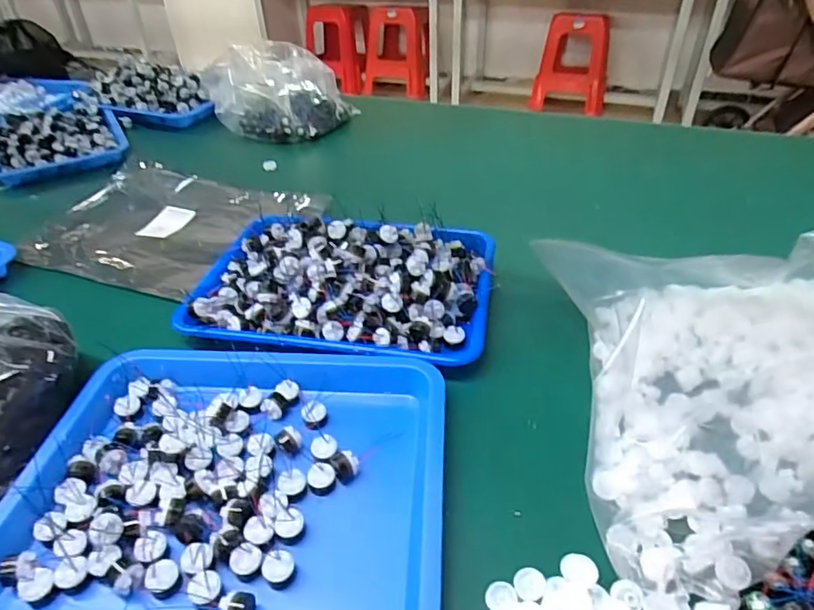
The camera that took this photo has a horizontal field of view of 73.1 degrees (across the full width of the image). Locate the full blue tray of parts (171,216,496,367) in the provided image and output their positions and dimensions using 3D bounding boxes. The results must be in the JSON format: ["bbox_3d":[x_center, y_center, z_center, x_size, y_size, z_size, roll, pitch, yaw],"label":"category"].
[{"bbox_3d":[-0.071,-0.037,0.626,0.330,0.068,0.237,6,39,9],"label":"full blue tray of parts"}]

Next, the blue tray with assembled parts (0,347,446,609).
[{"bbox_3d":[-0.136,0.135,0.432,0.322,0.061,0.251,3,36,3],"label":"blue tray with assembled parts"}]

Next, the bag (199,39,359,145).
[{"bbox_3d":[-0.264,-0.441,1.134,0.275,0.111,0.316,-13,40,-14],"label":"bag"}]

